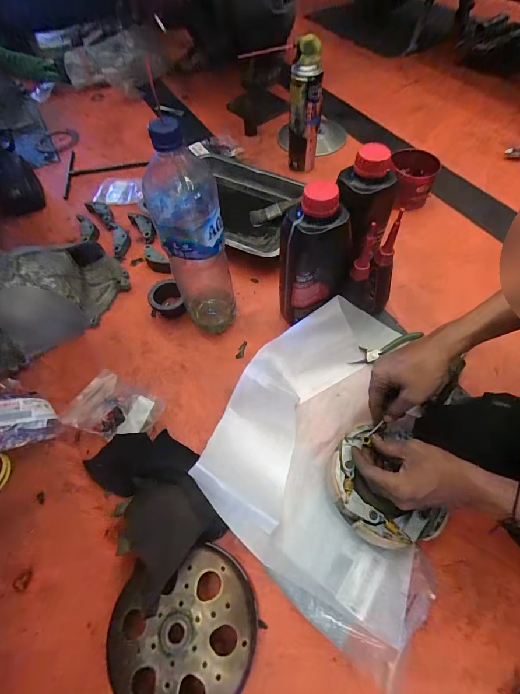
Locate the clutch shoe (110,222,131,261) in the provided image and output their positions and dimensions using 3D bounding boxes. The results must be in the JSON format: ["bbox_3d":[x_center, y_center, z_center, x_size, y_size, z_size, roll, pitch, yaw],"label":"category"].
[{"bbox_3d":[-0.293,-0.228,0.692,0.038,0.021,0.105,-16,59,-6],"label":"clutch shoe"}]

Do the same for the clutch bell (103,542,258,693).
[{"bbox_3d":[-0.079,0.298,0.346,0.149,0.049,0.136,-14,59,-5],"label":"clutch bell"}]

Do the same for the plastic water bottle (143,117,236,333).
[{"bbox_3d":[-0.088,-0.135,0.460,0.084,0.317,0.078,-16,59,-6],"label":"plastic water bottle"}]

